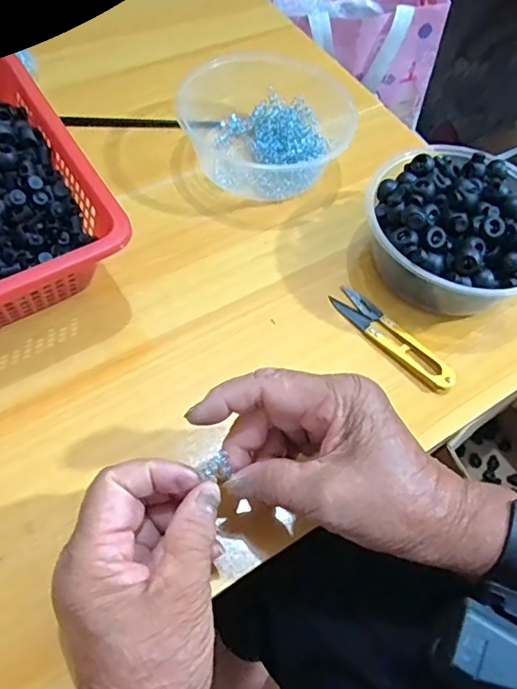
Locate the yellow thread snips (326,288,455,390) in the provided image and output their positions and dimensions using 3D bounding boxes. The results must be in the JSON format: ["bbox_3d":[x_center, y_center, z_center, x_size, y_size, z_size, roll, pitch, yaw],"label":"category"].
[{"bbox_3d":[0.096,-0.006,0.383,0.025,0.009,0.105,-38,69,-23],"label":"yellow thread snips"}]

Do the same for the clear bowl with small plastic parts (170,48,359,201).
[{"bbox_3d":[0.010,-0.191,0.457,0.128,0.058,0.123,2,60,-3],"label":"clear bowl with small plastic parts"}]

